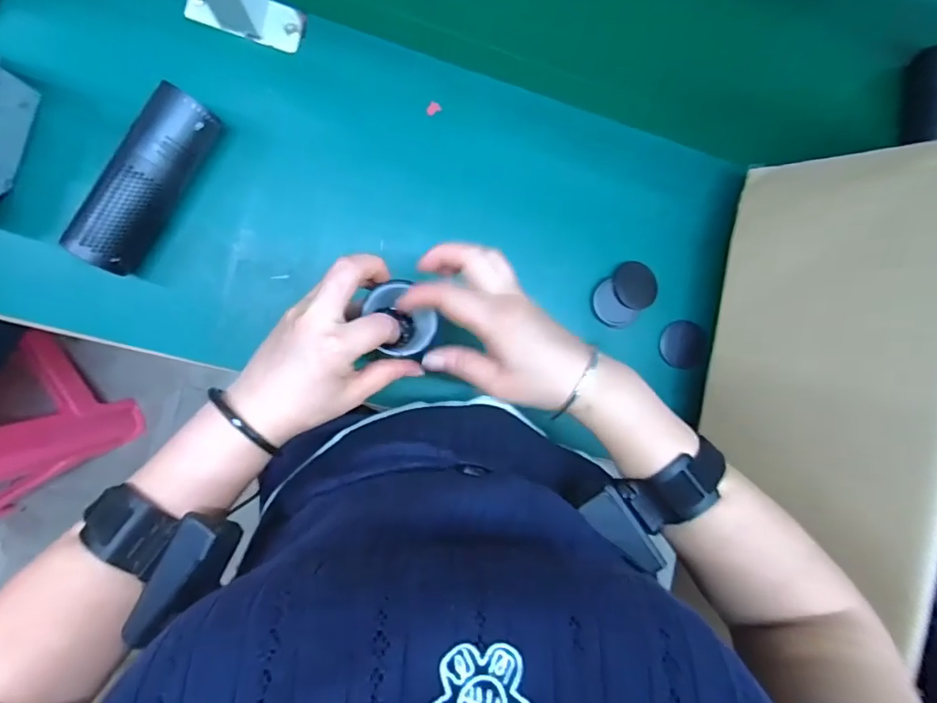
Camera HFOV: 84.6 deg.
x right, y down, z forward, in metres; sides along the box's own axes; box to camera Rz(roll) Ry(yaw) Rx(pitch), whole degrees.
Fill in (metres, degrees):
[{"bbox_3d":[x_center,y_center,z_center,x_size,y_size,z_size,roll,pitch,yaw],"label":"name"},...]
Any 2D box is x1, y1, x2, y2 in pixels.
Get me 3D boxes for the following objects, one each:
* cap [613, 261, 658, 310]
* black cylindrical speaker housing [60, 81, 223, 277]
[{"bbox_3d":[0.174,-0.069,0.538,0.045,0.007,0.047,-1,94,-9],"label":"cap"},{"bbox_3d":[-0.275,-0.144,0.444,0.051,0.043,0.160,30,89,-9],"label":"black cylindrical speaker housing"}]

